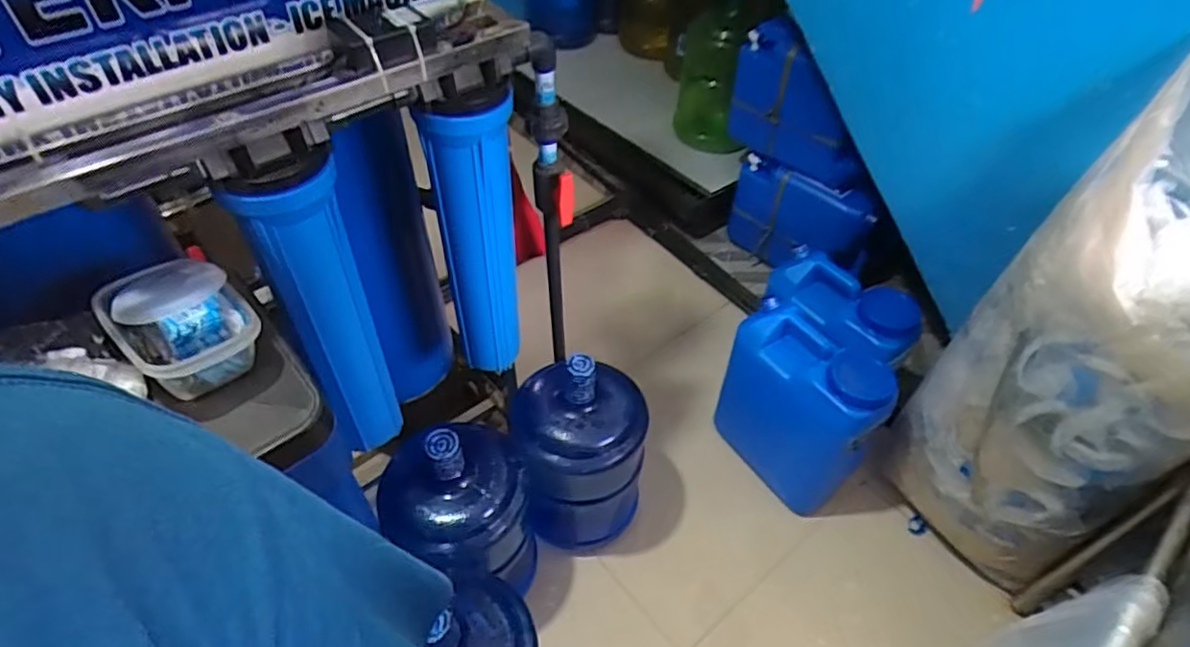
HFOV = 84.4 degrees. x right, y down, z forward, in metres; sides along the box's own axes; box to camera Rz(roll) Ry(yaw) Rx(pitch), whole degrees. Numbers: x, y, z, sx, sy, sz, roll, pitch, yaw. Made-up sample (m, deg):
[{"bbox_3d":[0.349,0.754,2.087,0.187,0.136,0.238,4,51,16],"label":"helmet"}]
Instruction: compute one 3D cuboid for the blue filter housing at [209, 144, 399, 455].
[{"bbox_3d":[-0.330,0.013,0.845,0.108,0.506,0.123,-23,52,-21],"label":"blue filter housing"}]

